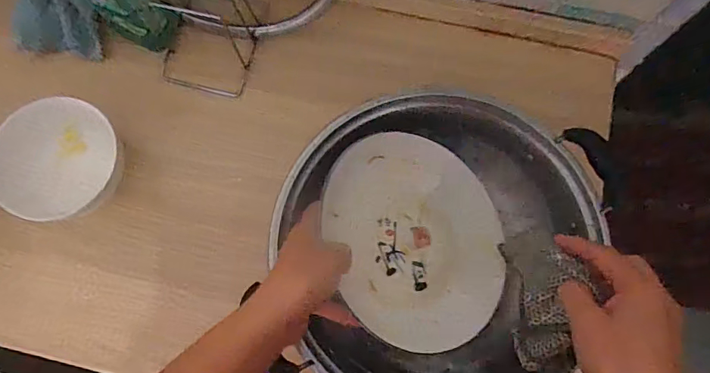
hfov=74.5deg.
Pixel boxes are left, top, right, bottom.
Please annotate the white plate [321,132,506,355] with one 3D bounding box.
[{"bbox_3d":[0.052,0.045,0.415,0.179,0.028,0.186,6,73,-21],"label":"white plate"}]

